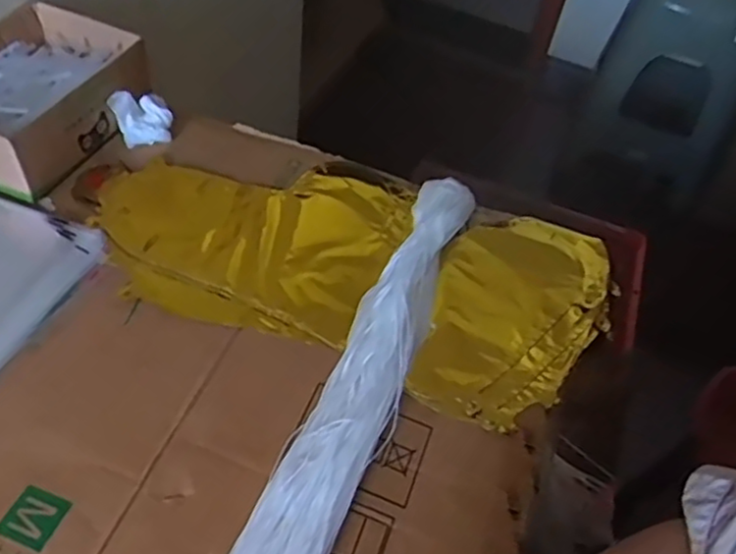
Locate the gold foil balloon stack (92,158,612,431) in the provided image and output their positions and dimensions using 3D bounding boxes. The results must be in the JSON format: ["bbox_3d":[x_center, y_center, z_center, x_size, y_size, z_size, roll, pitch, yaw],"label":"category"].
[{"bbox_3d":[-0.012,-0.018,0.606,0.446,0.042,0.231,18,50,6],"label":"gold foil balloon stack"}]

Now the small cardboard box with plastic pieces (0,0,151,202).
[{"bbox_3d":[-0.307,-0.162,0.637,0.139,0.068,0.182,19,50,8],"label":"small cardboard box with plastic pieces"}]

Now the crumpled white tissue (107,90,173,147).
[{"bbox_3d":[-0.211,-0.150,0.658,0.050,0.039,0.040,-20,56,-23],"label":"crumpled white tissue"}]

